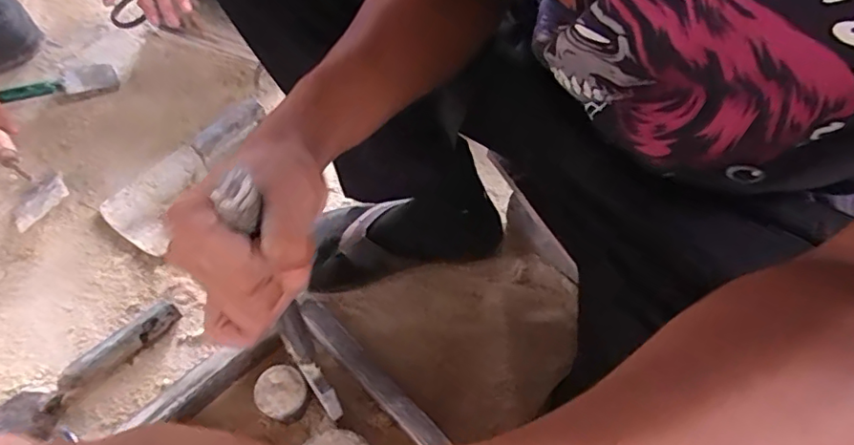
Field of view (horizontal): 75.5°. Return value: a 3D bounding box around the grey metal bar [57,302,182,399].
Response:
[{"bbox_3d":[-0.332,0.136,0.598,0.023,0.034,0.131,39,63,23],"label":"grey metal bar"}]

